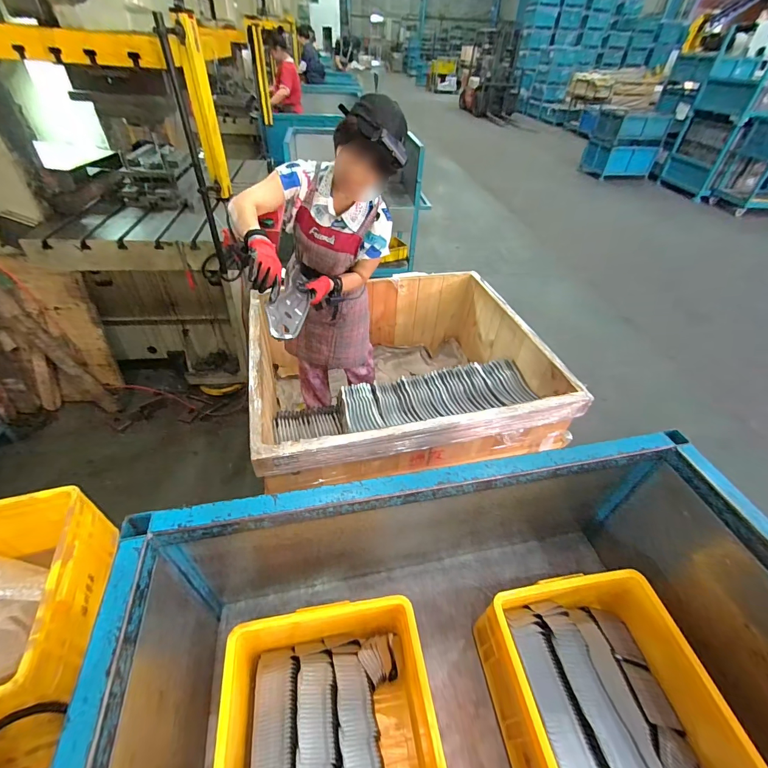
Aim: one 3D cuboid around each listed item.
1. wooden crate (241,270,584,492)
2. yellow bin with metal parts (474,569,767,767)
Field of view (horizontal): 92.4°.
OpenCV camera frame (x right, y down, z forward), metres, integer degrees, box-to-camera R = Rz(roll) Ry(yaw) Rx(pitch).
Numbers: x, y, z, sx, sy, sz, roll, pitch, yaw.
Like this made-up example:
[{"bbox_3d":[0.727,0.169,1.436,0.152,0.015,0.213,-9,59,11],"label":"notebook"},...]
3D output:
[{"bbox_3d":[0.059,-0.014,1.901,1.306,0.605,1.130,-9,44,-13],"label":"wooden crate"},{"bbox_3d":[0.400,0.621,0.615,0.322,0.177,0.514,-6,44,-9],"label":"yellow bin with metal parts"}]

